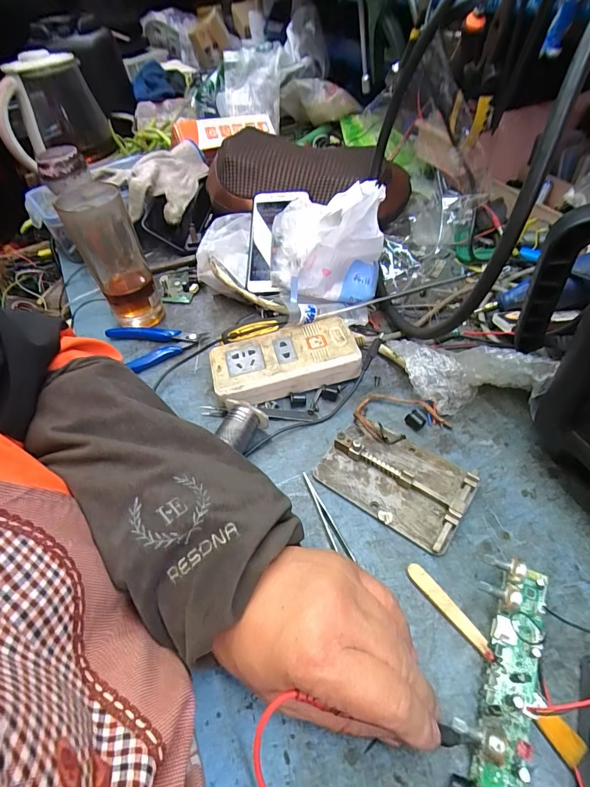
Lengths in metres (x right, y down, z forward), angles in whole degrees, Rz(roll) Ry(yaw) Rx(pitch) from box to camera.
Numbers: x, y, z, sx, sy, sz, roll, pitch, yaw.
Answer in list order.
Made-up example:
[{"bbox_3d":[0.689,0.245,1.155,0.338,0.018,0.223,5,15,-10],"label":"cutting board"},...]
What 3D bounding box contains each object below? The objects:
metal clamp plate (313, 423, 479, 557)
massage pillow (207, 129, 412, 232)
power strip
[{"bbox_3d":[0.083,0.069,0.329,0.119,0.020,0.076,26,58,26],"label":"metal clamp plate"},{"bbox_3d":[0.017,-0.293,0.535,0.272,0.084,0.095,1,50,6],"label":"massage pillow"},{"bbox_3d":[-0.010,-0.028,0.406,0.147,0.036,0.071,-15,50,-6],"label":"power strip"}]

